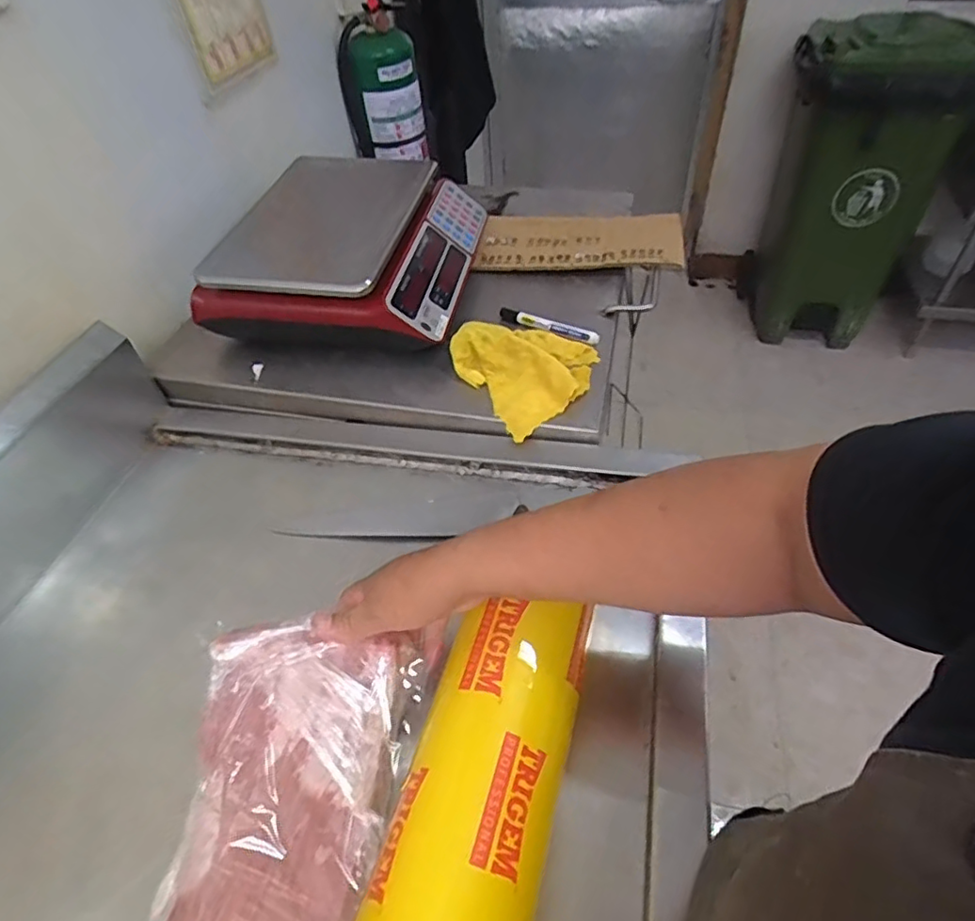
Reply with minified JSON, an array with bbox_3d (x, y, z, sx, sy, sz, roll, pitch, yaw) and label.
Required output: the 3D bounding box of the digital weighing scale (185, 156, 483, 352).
[{"bbox_3d":[-0.194,-0.301,0.838,0.334,0.123,0.351,4,48,8],"label":"digital weighing scale"}]

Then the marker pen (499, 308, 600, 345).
[{"bbox_3d":[0.079,-0.178,0.779,0.144,0.018,0.016,26,55,25],"label":"marker pen"}]

